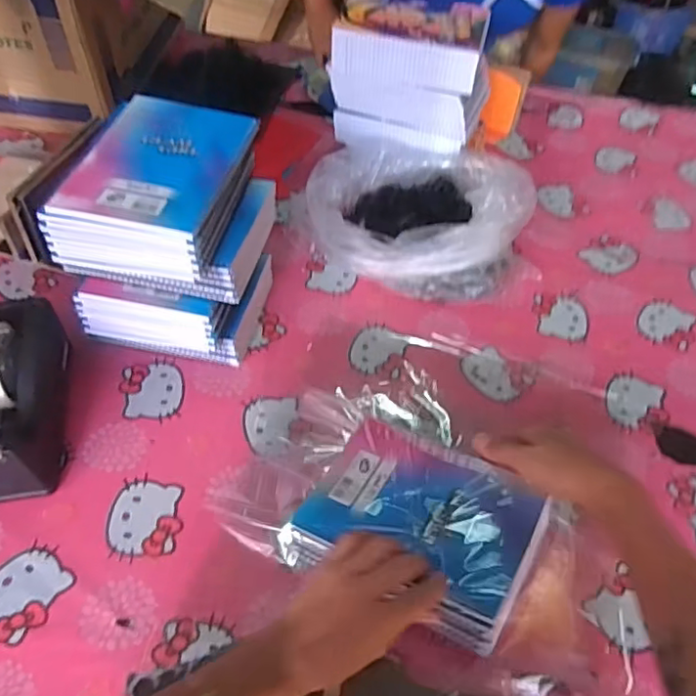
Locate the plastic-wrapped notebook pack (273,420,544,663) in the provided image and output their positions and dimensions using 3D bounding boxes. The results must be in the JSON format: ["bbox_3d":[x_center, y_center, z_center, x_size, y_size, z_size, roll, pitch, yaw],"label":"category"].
[{"bbox_3d":[0.065,0.160,0.564,0.206,0.048,0.163,24,54,14],"label":"plastic-wrapped notebook pack"}]

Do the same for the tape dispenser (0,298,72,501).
[{"bbox_3d":[-0.347,0.041,0.632,0.074,0.119,0.204,-6,53,-9],"label":"tape dispenser"}]

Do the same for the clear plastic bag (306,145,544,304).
[{"bbox_3d":[0.086,-0.193,0.841,0.297,0.122,0.231,8,52,1],"label":"clear plastic bag"}]

